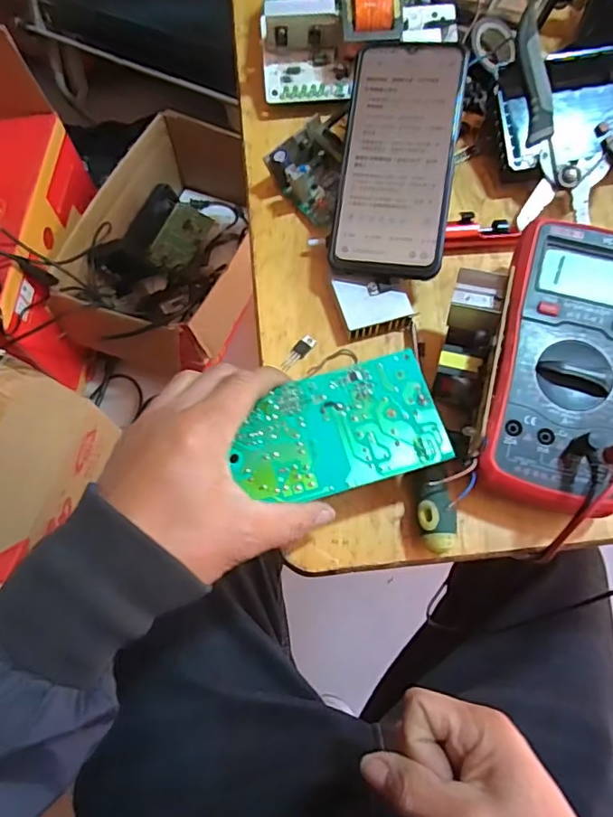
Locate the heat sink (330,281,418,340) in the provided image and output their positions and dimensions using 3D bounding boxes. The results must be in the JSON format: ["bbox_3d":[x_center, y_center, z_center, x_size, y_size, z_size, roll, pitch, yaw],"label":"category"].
[{"bbox_3d":[0.047,-0.073,0.386,0.047,0.016,0.039,-13,69,-4],"label":"heat sink"}]

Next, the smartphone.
[{"bbox_3d":[0.064,-0.174,0.379,0.077,0.007,0.161,8,89,12],"label":"smartphone"}]

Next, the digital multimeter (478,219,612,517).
[{"bbox_3d":[0.161,-0.028,0.340,0.091,0.050,0.181,15,69,7],"label":"digital multimeter"}]

